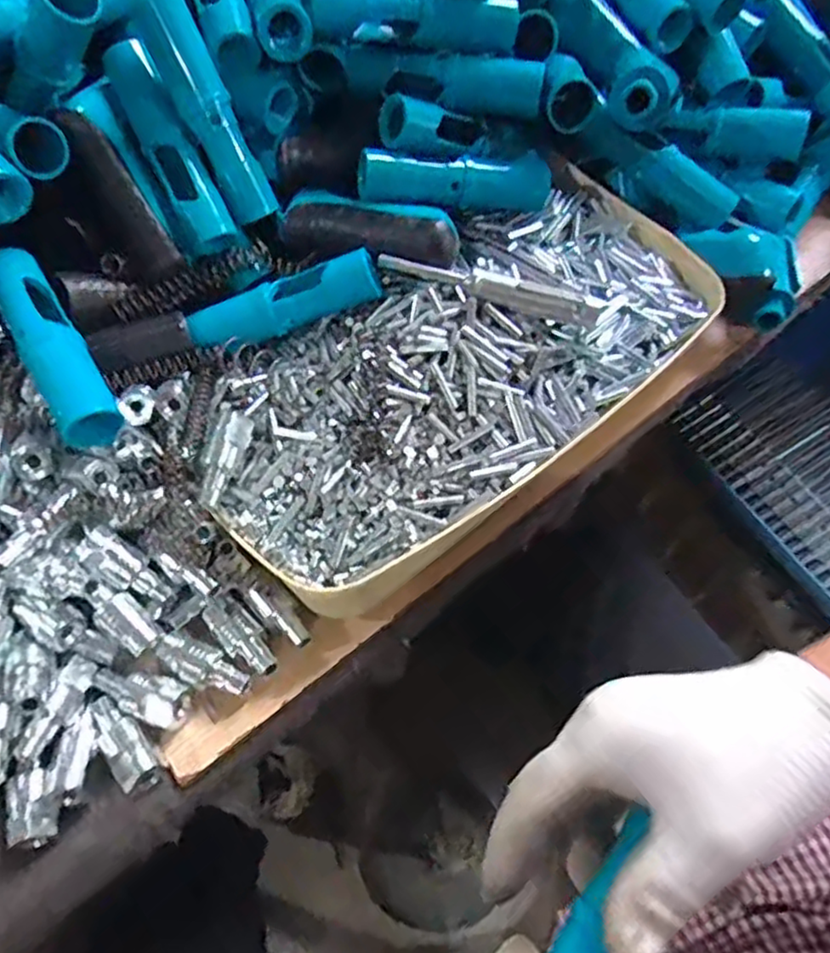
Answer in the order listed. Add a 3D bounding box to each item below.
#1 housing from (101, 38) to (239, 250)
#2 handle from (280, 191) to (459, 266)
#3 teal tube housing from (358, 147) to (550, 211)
[{"bbox_3d":[-0.142,-0.192,0.381,0.025,0.020,0.122,-28,92,-13],"label":"housing"},{"bbox_3d":[-0.030,-0.149,0.398,0.109,0.026,0.031,17,61,15],"label":"handle"},{"bbox_3d":[0.026,-0.184,0.413,0.120,0.026,0.023,-1,57,-11],"label":"teal tube housing"}]

